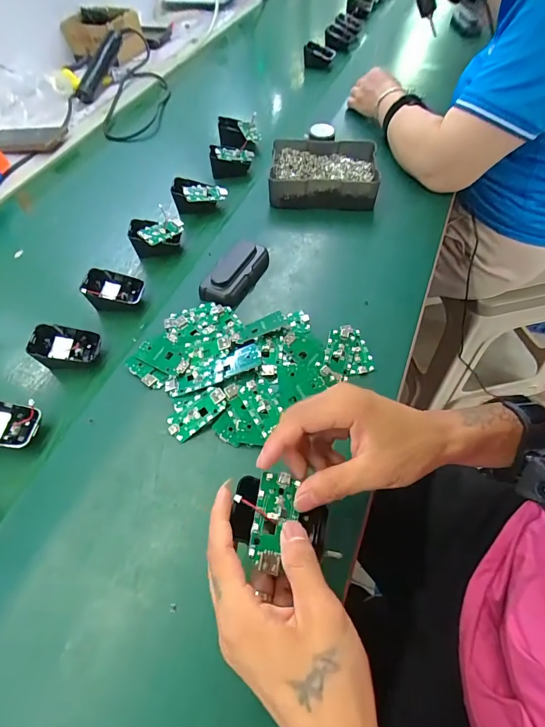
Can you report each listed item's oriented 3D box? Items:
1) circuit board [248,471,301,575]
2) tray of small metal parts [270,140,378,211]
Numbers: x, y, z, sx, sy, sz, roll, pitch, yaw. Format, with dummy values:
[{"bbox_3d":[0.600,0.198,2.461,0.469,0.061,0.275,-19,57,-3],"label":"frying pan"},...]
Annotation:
[{"bbox_3d":[0.001,0.106,0.262,0.027,0.009,0.063,7,56,10],"label":"circuit board"},{"bbox_3d":[0.078,-0.290,0.587,0.158,0.043,0.122,0,52,8],"label":"tray of small metal parts"}]

